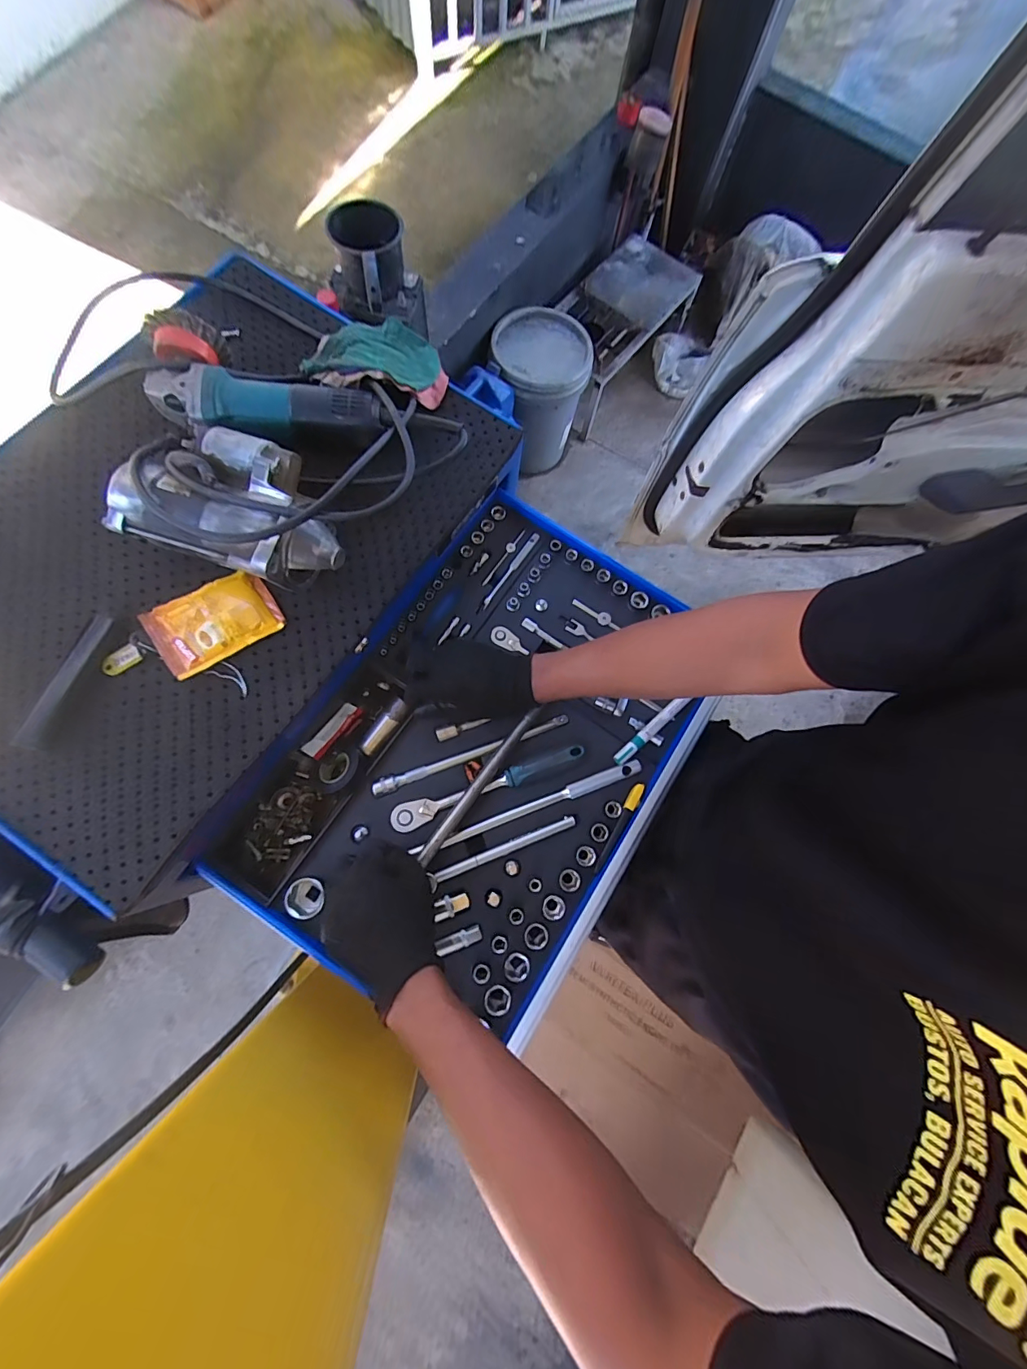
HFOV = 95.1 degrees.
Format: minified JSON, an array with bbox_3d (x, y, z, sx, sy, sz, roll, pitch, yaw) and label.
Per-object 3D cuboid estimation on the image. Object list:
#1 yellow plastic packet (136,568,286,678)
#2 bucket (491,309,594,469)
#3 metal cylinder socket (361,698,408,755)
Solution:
[{"bbox_3d":[-0.321,-0.068,0.503,0.120,0.016,0.085,-33,80,-12],"label":"yellow plastic packet"},{"bbox_3d":[0.074,-0.940,1.569,0.294,0.395,0.302,16,74,-1],"label":"bucket"},{"bbox_3d":[-0.155,0.051,0.567,0.019,0.016,0.076,38,75,5],"label":"metal cylinder socket"}]

